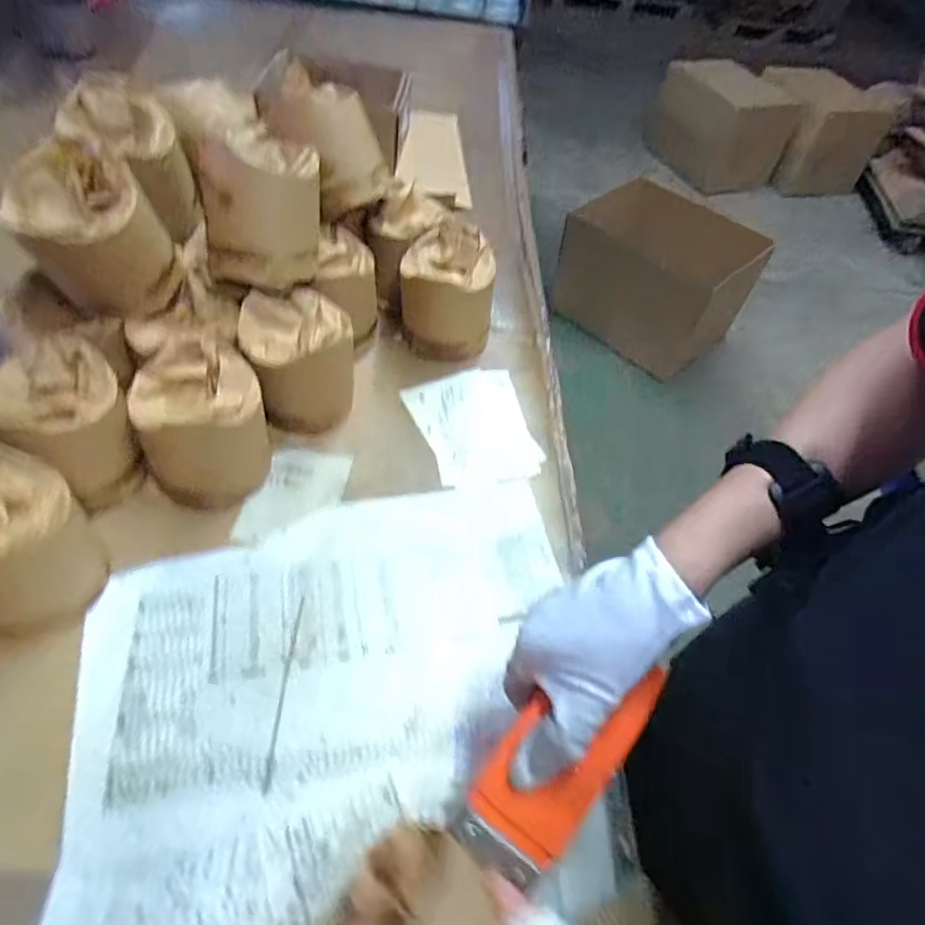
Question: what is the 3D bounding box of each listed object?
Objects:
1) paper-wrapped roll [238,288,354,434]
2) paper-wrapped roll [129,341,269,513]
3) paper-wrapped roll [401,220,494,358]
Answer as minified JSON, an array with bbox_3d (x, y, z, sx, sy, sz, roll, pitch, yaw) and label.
[{"bbox_3d":[-0.158,-0.096,0.593,0.098,0.111,0.101,-9,52,-12],"label":"paper-wrapped roll"},{"bbox_3d":[-0.226,-0.031,0.530,0.098,0.117,0.097,3,50,-3],"label":"paper-wrapped roll"},{"bbox_3d":[-0.016,-0.194,0.683,0.099,0.105,0.116,5,50,-1],"label":"paper-wrapped roll"}]

